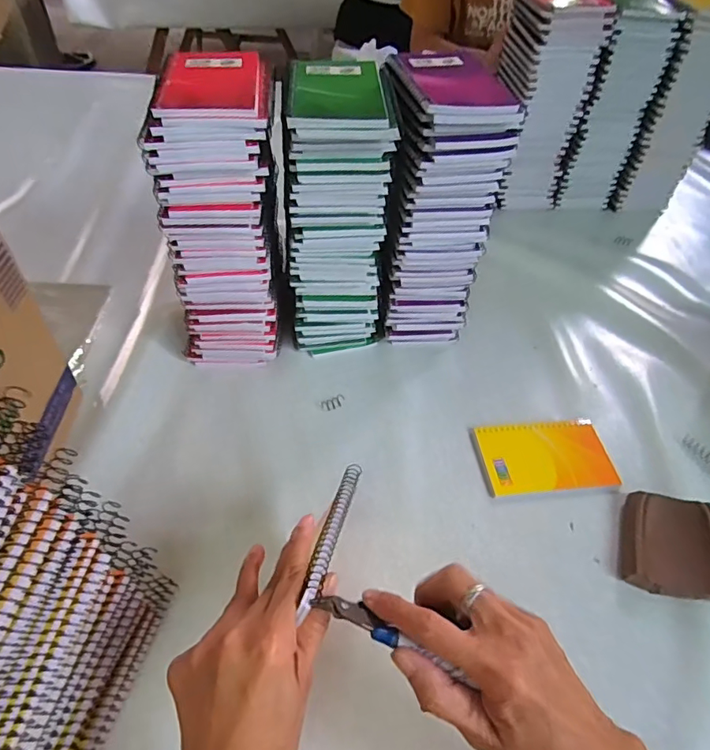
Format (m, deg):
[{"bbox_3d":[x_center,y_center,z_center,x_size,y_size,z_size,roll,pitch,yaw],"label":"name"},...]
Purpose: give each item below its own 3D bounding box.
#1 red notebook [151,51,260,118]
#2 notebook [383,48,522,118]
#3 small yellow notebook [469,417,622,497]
[{"bbox_3d":[-0.122,-0.249,0.431,0.081,0.012,0.119,-5,49,-8],"label":"red notebook"},{"bbox_3d":[0.087,-0.259,0.452,0.087,0.010,0.120,-6,49,-9],"label":"notebook"},{"bbox_3d":[0.193,0.083,0.518,0.134,0.004,0.084,-3,48,-7],"label":"small yellow notebook"}]

